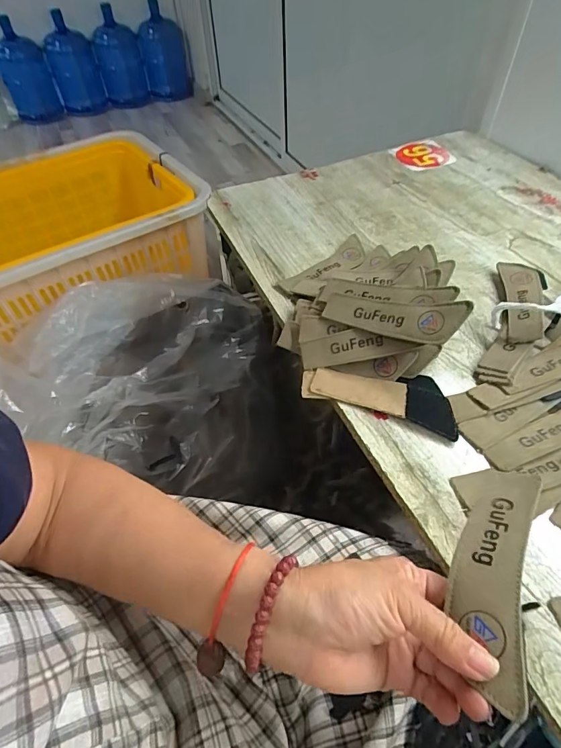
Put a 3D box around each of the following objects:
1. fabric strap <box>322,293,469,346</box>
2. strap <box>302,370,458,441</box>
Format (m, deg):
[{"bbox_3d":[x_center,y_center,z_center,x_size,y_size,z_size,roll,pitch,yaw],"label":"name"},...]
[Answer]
[{"bbox_3d":[0.115,-0.060,0.449,0.154,0.010,0.043,12,76,35],"label":"fabric strap"},{"bbox_3d":[0.107,0.018,0.453,0.162,0.013,0.063,16,52,16],"label":"strap"}]

